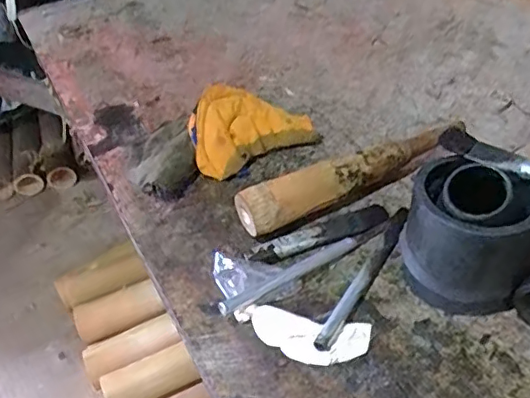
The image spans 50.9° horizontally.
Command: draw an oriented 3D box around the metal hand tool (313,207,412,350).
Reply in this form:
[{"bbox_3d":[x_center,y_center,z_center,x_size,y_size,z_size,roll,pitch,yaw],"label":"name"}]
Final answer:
[{"bbox_3d":[0.096,0.067,0.517,0.016,0.014,0.186,20,50,26],"label":"metal hand tool"}]

